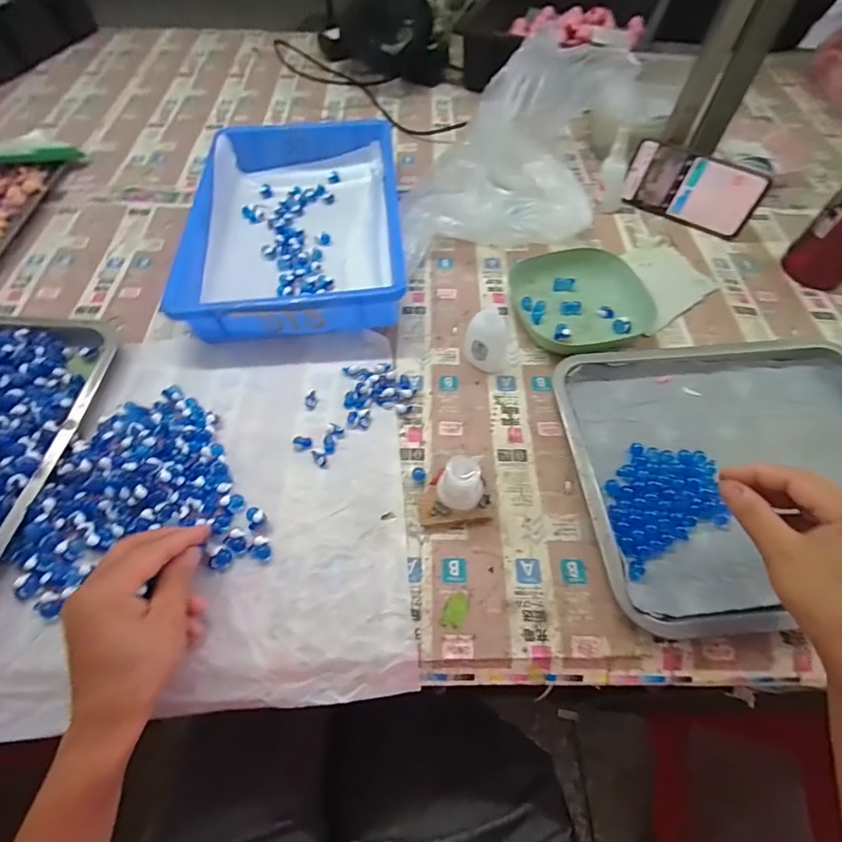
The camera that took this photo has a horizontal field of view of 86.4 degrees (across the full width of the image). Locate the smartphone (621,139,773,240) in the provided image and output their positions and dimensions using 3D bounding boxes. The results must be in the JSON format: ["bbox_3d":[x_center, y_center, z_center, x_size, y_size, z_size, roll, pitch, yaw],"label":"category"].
[{"bbox_3d":[0.353,-0.304,0.589,0.161,0.079,0.015,28,46,14],"label":"smartphone"}]

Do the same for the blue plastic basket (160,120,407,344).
[{"bbox_3d":[-0.153,-0.246,0.559,0.244,0.062,0.344,-4,58,-3],"label":"blue plastic basket"}]

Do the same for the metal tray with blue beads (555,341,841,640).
[{"bbox_3d":[0.298,0.039,0.404,0.313,0.027,0.264,-3,58,-2],"label":"metal tray with blue beads"}]

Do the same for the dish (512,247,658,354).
[{"bbox_3d":[0.180,-0.140,0.516,0.142,0.026,0.142,-1,65,3],"label":"dish"}]

